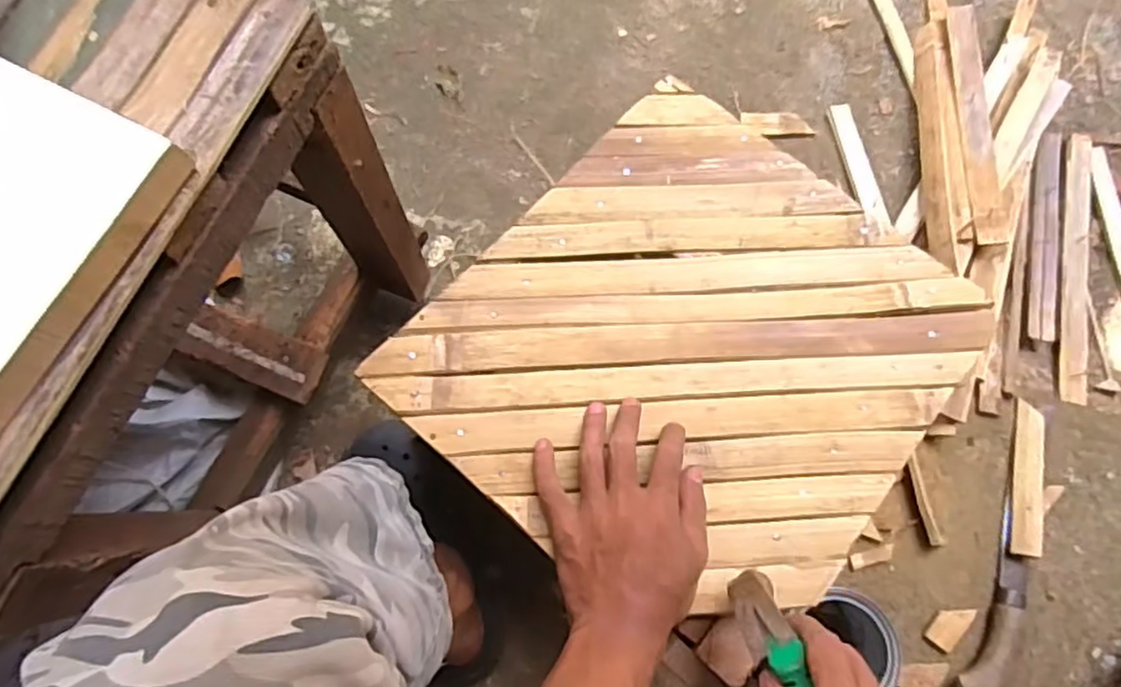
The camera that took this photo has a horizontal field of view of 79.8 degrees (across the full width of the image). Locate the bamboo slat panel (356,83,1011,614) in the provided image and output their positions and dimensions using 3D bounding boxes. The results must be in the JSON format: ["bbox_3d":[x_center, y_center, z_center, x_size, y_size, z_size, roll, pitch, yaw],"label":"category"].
[{"bbox_3d":[0.102,0.001,0.514,0.341,0.023,0.365,40,78,11],"label":"bamboo slat panel"}]

